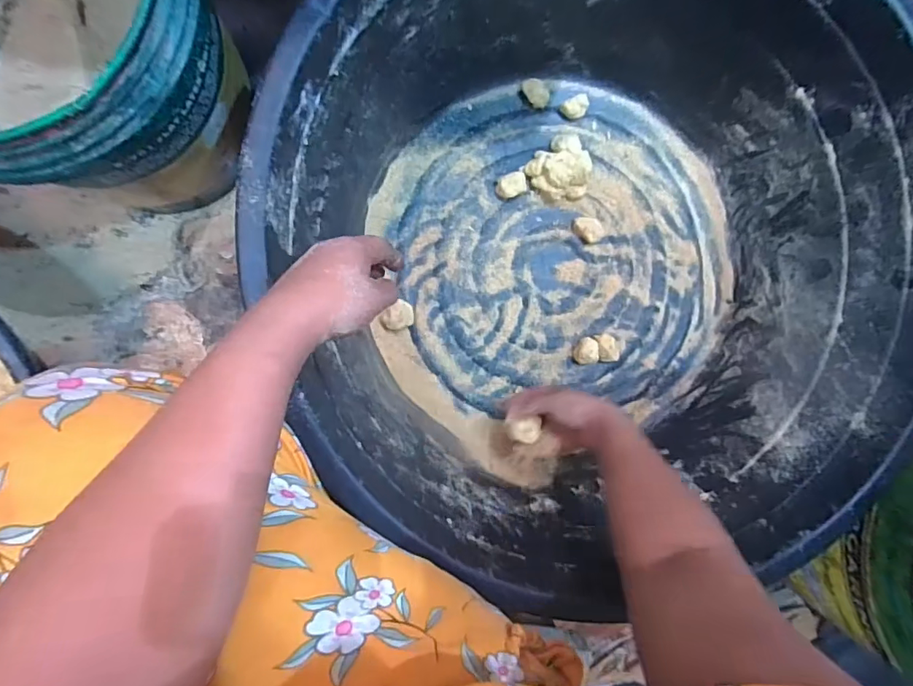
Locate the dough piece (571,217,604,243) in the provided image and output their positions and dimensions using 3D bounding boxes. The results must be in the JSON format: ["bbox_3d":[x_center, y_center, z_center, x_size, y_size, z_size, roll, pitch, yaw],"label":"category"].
[{"bbox_3d":[0.186,-0.161,0.694,0.044,0.021,0.032,41,86,-6],"label":"dough piece"}]

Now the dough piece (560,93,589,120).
[{"bbox_3d":[0.164,-0.324,0.680,0.036,0.025,0.027,-37,95,-5],"label":"dough piece"}]

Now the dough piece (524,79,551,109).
[{"bbox_3d":[0.110,-0.342,0.675,0.042,0.026,0.023,41,86,-6],"label":"dough piece"}]

